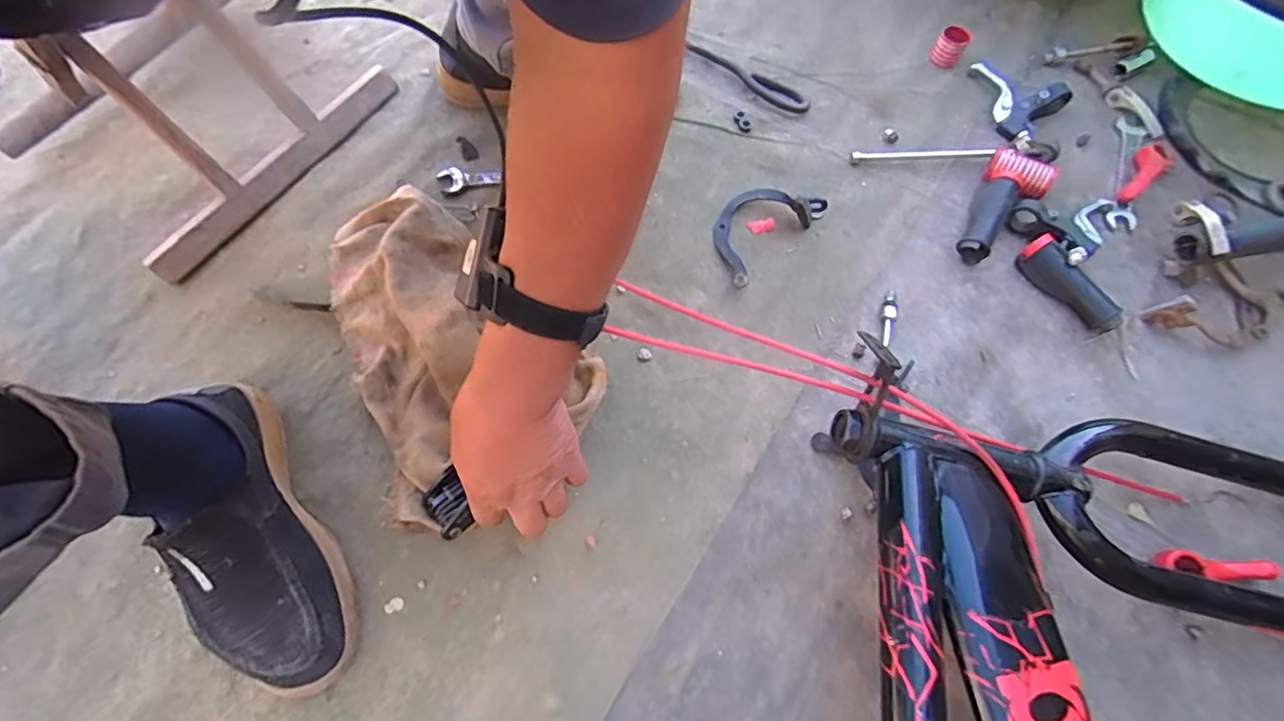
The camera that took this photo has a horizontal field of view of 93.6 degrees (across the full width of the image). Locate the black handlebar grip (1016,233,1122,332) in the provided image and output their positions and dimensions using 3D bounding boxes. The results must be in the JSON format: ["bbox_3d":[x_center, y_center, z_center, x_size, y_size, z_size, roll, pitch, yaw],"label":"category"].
[{"bbox_3d":[0.396,-0.070,0.561,0.026,0.032,0.100,-31,70,-12],"label":"black handlebar grip"}]

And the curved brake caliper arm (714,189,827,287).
[{"bbox_3d":[0.114,-0.137,0.608,0.122,0.023,0.078,-42,73,-15],"label":"curved brake caliper arm"}]

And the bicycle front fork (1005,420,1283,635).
[{"bbox_3d":[0.419,0.122,0.453,0.308,0.065,0.129,13,68,6],"label":"bicycle front fork"}]

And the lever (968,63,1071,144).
[{"bbox_3d":[0.399,-0.281,0.656,0.104,0.025,0.087,31,71,13],"label":"lever"}]

